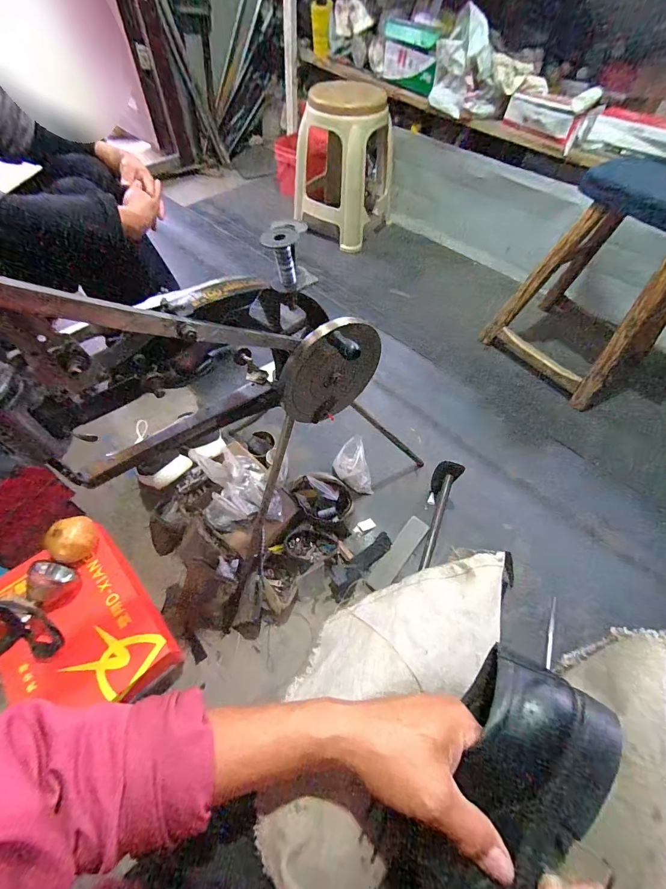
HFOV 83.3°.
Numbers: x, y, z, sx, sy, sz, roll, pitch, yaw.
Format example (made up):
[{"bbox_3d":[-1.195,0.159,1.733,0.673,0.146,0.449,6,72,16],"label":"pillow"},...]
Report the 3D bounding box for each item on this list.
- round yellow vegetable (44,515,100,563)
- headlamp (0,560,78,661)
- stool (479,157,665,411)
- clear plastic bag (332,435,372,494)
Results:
[{"bbox_3d":[-0.463,0.170,0.670,0.063,0.061,0.078,33,62,19],"label":"round yellow vegetable"},{"bbox_3d":[-0.527,0.276,0.611,0.170,0.065,0.146,-9,57,-7],"label":"headlamp"},{"bbox_3d":[0.735,-0.428,1.027,0.303,0.473,0.387,-32,63,-20],"label":"stool"},{"bbox_3d":[0.047,0.053,0.926,0.091,0.084,0.118,-5,57,-4],"label":"clear plastic bag"}]

